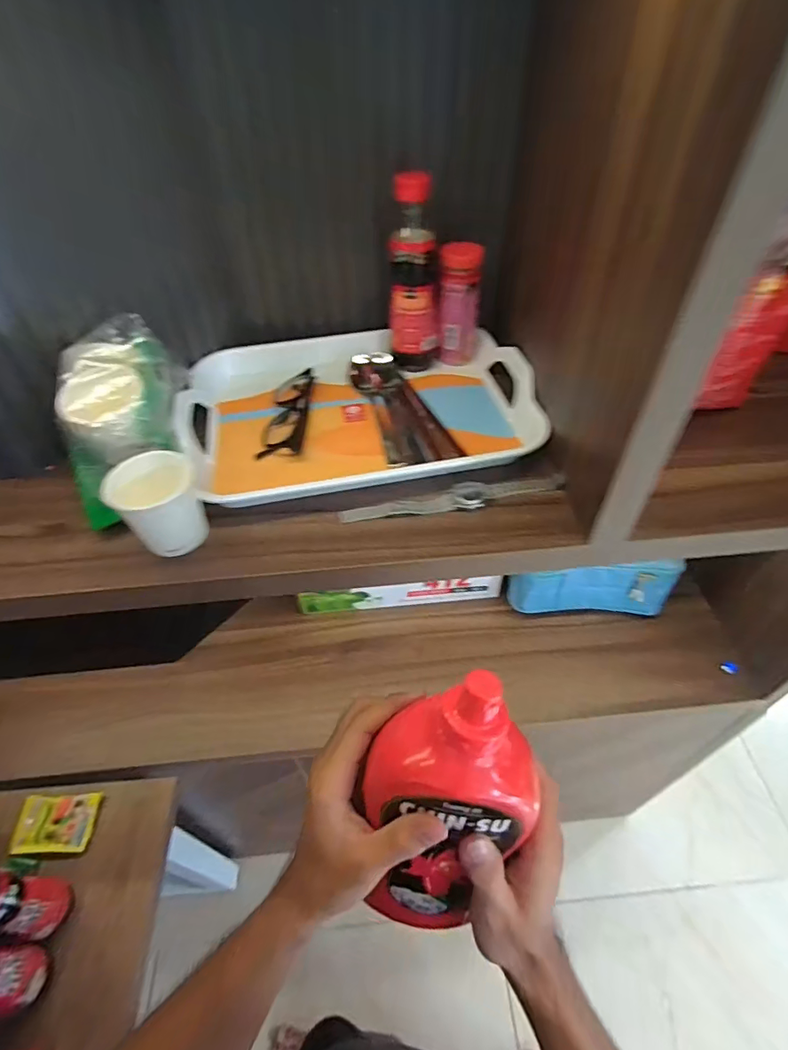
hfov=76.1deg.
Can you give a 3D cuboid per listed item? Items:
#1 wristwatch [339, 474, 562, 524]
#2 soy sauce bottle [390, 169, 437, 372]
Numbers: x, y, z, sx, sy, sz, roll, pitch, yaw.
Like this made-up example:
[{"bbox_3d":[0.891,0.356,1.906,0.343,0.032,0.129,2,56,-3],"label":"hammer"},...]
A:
[{"bbox_3d":[0.059,-0.025,0.475,0.213,0.009,0.026,-8,48,-5],"label":"wristwatch"},{"bbox_3d":[0.020,-0.273,0.555,0.051,0.189,0.054,-5,48,-2],"label":"soy sauce bottle"}]

